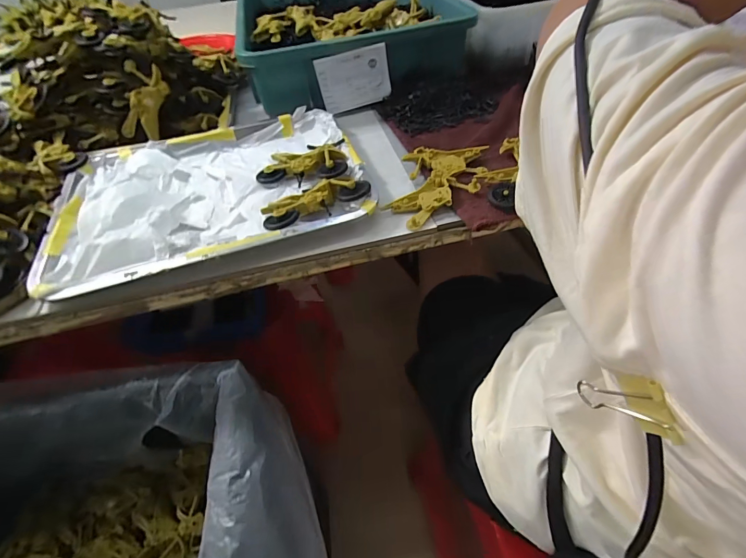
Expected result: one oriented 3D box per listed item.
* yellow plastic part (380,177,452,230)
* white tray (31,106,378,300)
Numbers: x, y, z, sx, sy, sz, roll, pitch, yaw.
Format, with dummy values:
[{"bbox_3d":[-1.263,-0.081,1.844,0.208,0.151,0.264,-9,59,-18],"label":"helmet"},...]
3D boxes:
[{"bbox_3d":[0.056,-0.086,0.408,0.071,0.013,0.046,-29,52,-19],"label":"yellow plastic part"},{"bbox_3d":[-0.192,-0.114,0.441,0.347,0.030,0.263,-18,49,-10],"label":"white tray"}]

